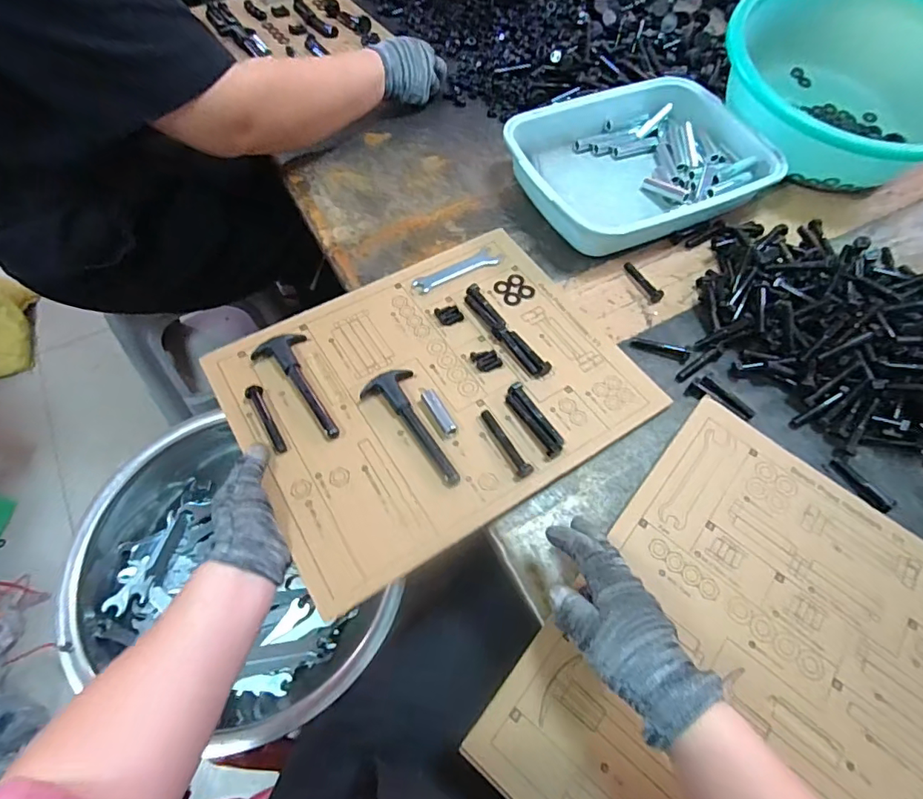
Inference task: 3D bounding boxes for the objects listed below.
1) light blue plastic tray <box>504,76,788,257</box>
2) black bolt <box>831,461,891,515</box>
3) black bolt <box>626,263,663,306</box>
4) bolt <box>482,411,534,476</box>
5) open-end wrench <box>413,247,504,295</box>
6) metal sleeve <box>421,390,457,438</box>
[{"bbox_3d":[0.232,-0.314,0.662,0.332,0.053,0.239,-23,65,-15],"label":"light blue plastic tray"},{"bbox_3d":[0.374,0.081,0.472,0.016,0.008,0.058,-17,48,-12],"label":"black bolt"},{"bbox_3d":[0.212,-0.138,0.584,0.014,0.010,0.063,-22,65,-14],"label":"black bolt"},{"bbox_3d":[0.041,0.037,0.463,0.012,0.015,0.076,-22,65,-14],"label":"bolt"},{"bbox_3d":[-0.003,-0.149,0.582,0.109,0.004,0.028,-30,67,-18],"label":"open-end wrench"},{"bbox_3d":[-0.021,0.013,0.478,0.017,0.010,0.052,-22,65,-14],"label":"metal sleeve"}]

